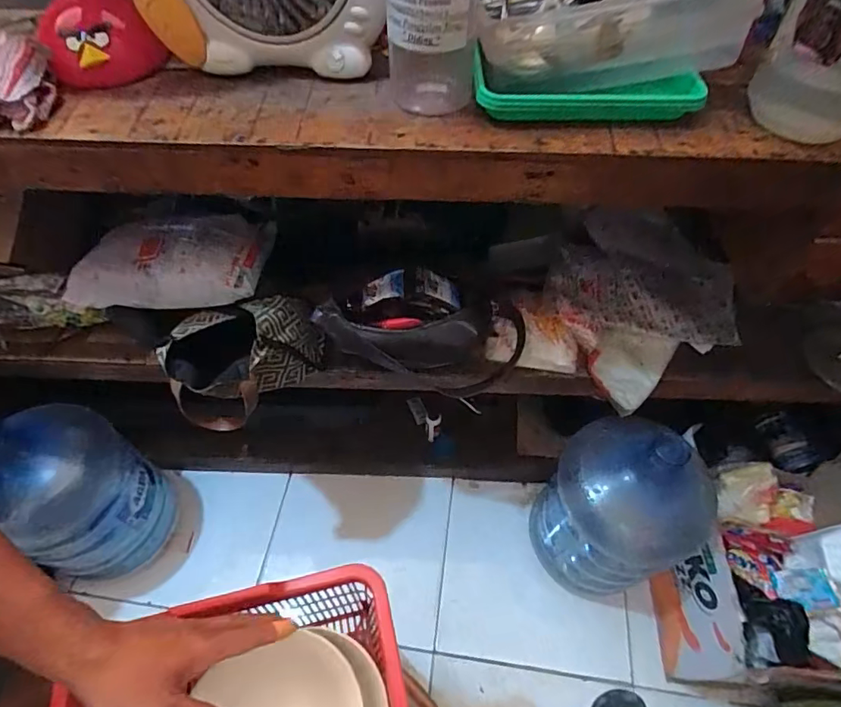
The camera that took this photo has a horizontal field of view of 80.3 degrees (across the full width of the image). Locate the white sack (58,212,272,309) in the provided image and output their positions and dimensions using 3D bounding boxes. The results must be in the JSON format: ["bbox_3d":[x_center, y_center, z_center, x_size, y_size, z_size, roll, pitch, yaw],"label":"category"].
[{"bbox_3d":[-0.406,-0.155,0.818,0.306,0.067,0.169,-3,55,-2],"label":"white sack"}]

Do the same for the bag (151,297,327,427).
[{"bbox_3d":[-0.263,0.002,0.763,0.205,0.160,0.170,-8,55,-6],"label":"bag"}]

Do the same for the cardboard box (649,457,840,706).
[{"bbox_3d":[0.683,0.411,0.950,0.393,0.308,0.410,-1,55,-1],"label":"cardboard box"}]

